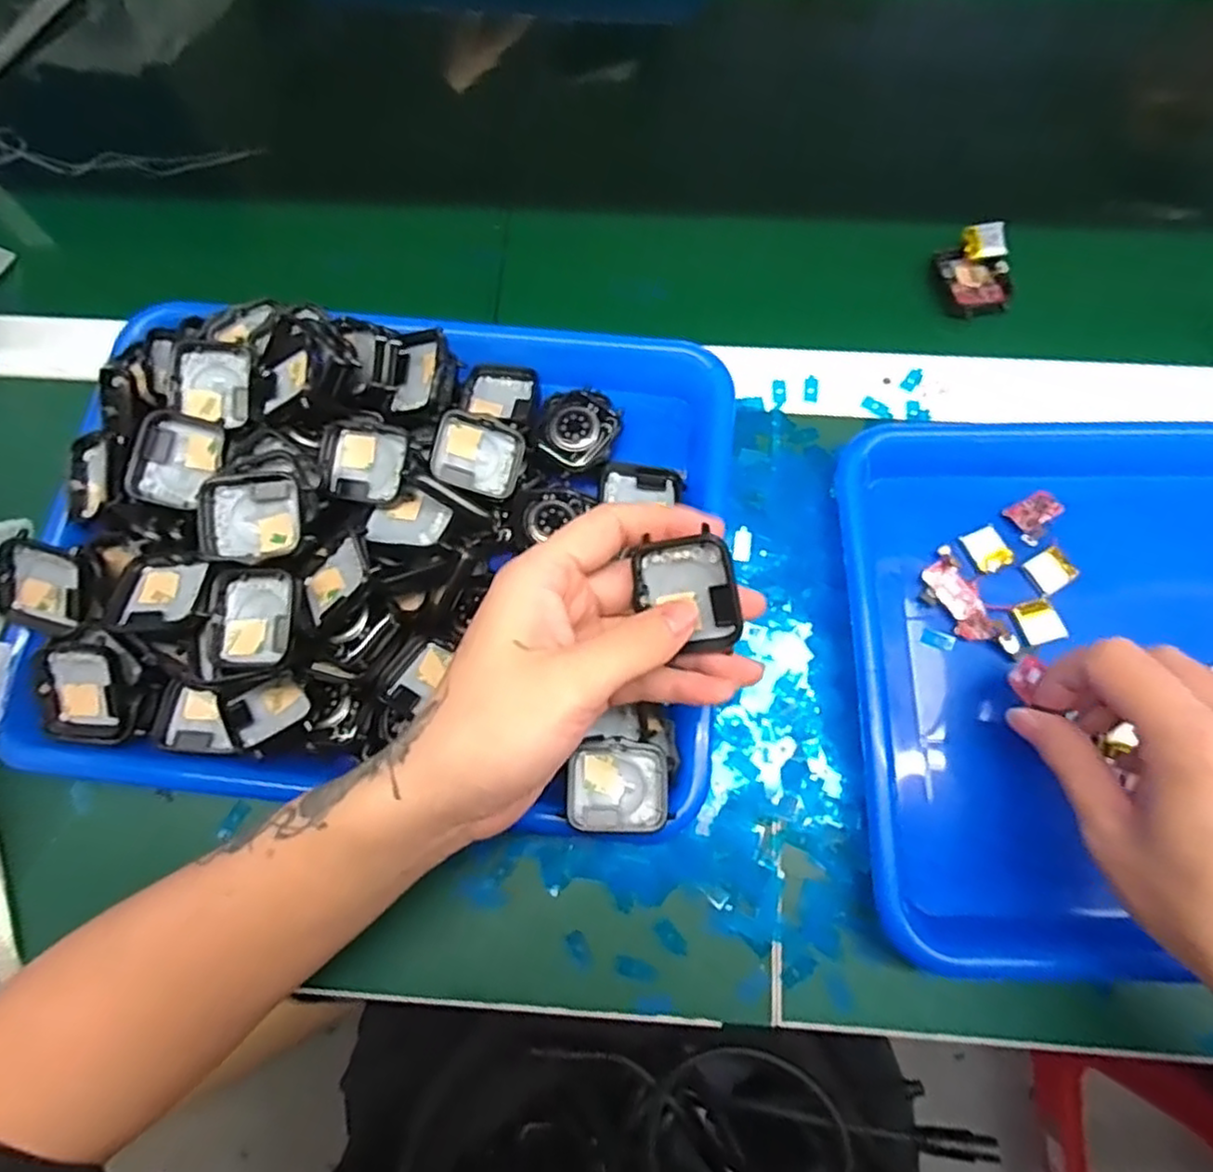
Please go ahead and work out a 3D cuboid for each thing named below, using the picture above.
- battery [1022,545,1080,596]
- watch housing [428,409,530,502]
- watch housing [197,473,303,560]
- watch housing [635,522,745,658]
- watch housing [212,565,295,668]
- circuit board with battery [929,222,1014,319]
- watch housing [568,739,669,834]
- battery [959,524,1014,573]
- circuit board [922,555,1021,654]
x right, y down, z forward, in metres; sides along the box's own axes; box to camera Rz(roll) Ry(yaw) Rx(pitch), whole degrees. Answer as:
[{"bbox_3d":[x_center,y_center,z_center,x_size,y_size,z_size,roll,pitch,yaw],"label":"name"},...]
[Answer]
[{"bbox_3d":[0.222,-0.008,0.340,0.021,0.004,0.020,-32,75,-7],"label":"battery"},{"bbox_3d":[-0.063,-0.065,0.338,0.043,0.007,0.036,18,94,-20],"label":"watch housing"},{"bbox_3d":[-0.153,-0.030,0.296,0.039,0.015,0.036,-1,74,2],"label":"watch housing"},{"bbox_3d":[0.032,0.003,0.258,0.036,0.008,0.042,-6,104,24],"label":"watch housing"},{"bbox_3d":[-0.151,0.013,0.297,0.035,0.013,0.042,-1,74,1],"label":"watch housing"},{"bbox_3d":[0.212,-0.183,0.395,0.043,0.017,0.050,-9,74,-1],"label":"circuit board with battery"},{"bbox_3d":[0.005,0.087,0.297,0.041,0.008,0.038,2,76,2],"label":"watch housing"},{"bbox_3d":[0.192,-0.018,0.344,0.018,0.004,0.022,-26,75,-5],"label":"battery"},{"bbox_3d":[0.176,0.011,0.334,0.017,0.006,0.054,-31,75,-7],"label":"circuit board"}]

